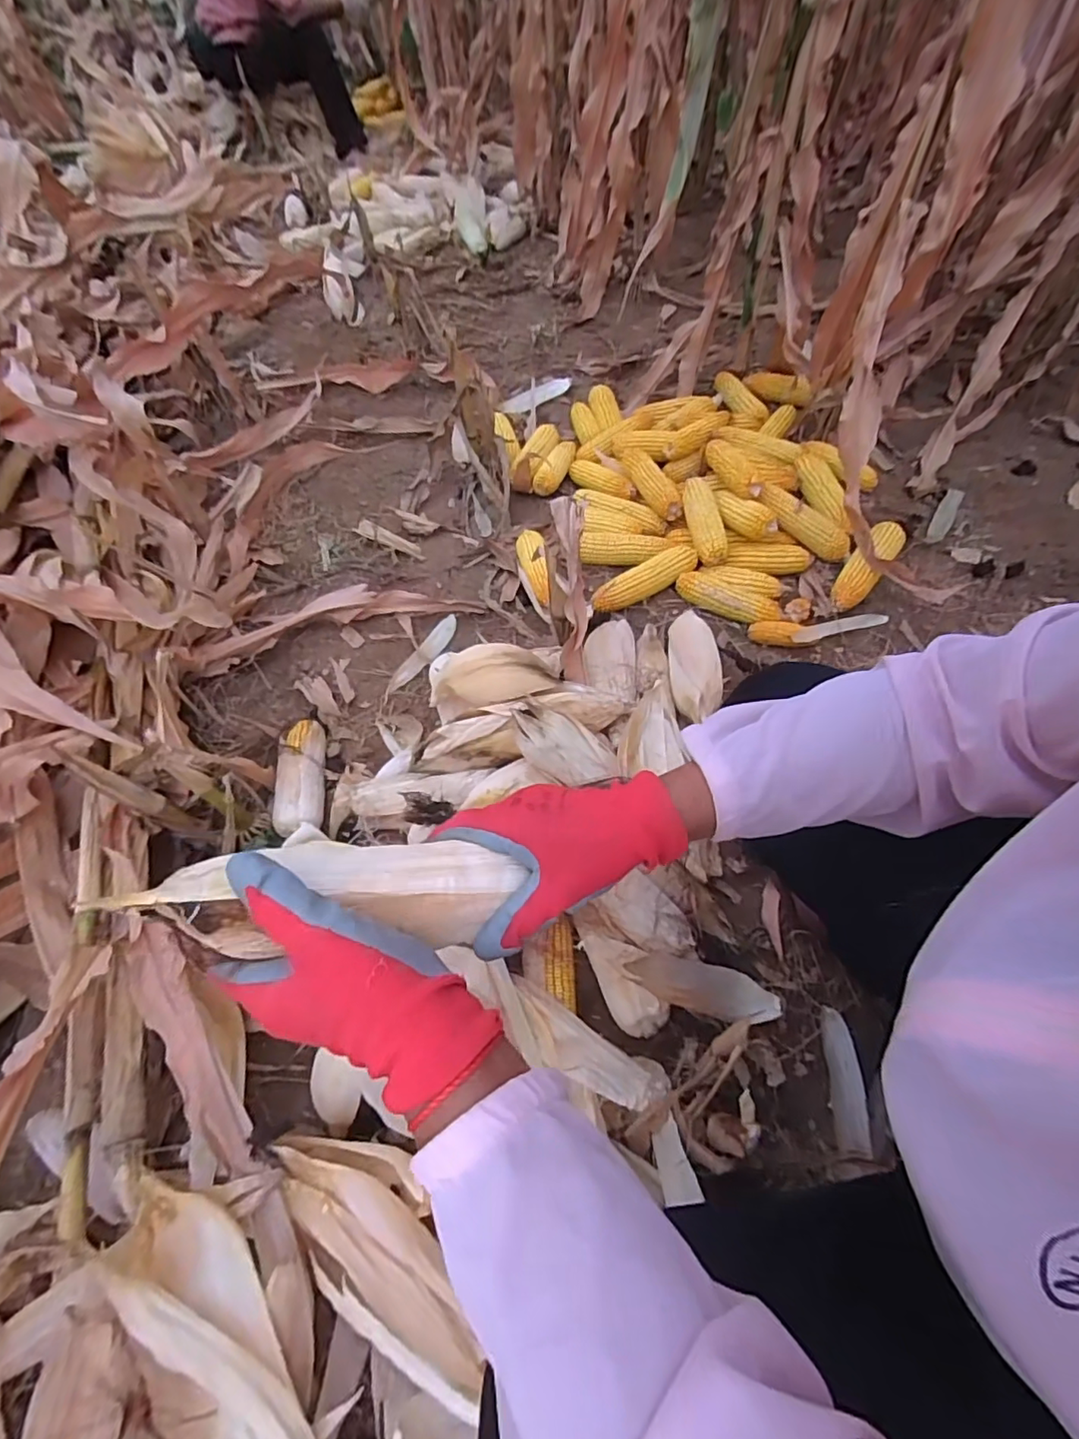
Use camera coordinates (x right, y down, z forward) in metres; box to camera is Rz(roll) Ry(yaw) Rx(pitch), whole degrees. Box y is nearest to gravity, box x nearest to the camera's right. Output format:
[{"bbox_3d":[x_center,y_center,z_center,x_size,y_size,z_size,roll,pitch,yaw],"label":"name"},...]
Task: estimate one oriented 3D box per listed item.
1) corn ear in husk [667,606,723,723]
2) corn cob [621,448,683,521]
[{"bbox_3d":[0.235,-0.096,0.871,0.069,0.051,0.238,2,44,6],"label":"corn ear in husk"},{"bbox_3d":[0.221,-0.472,1.127,0.058,0.044,0.210,-21,58,-8],"label":"corn cob"}]

